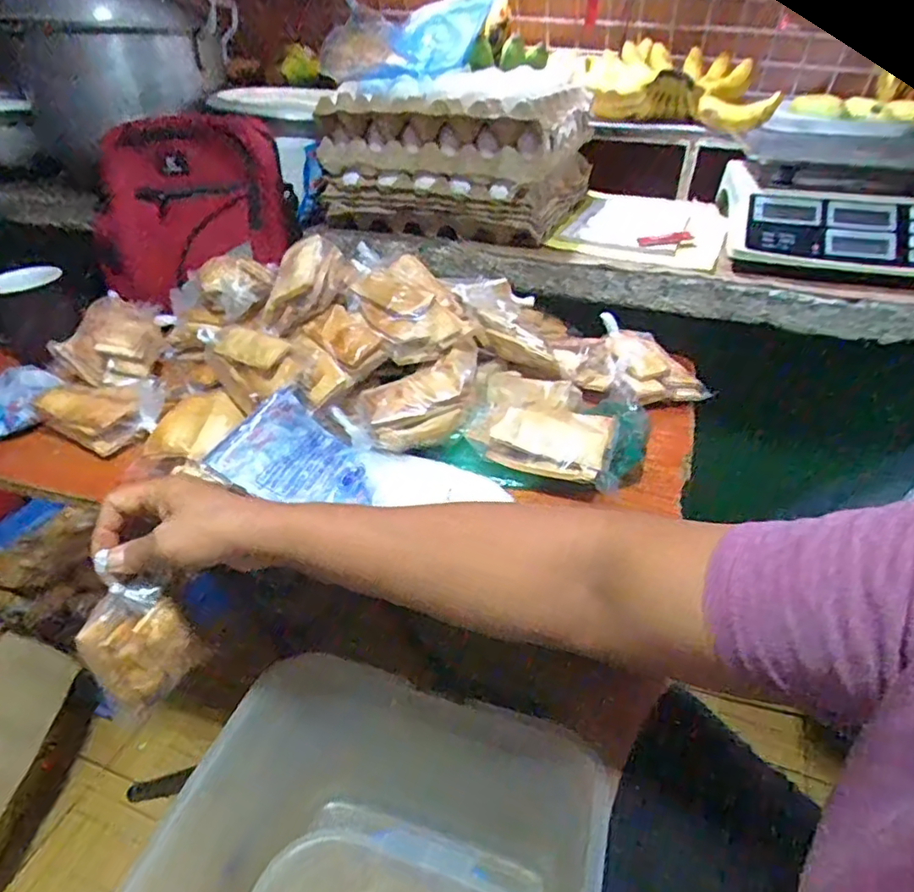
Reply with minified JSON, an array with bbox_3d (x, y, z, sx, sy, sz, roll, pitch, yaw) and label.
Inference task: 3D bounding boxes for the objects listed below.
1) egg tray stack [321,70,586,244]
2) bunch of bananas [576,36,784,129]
[{"bbox_3d":[0.008,-0.393,0.823,0.282,0.148,0.265,14,38,18],"label":"egg tray stack"},{"bbox_3d":[0.313,-0.514,0.891,0.256,0.108,0.157,8,36,10],"label":"bunch of bananas"}]

